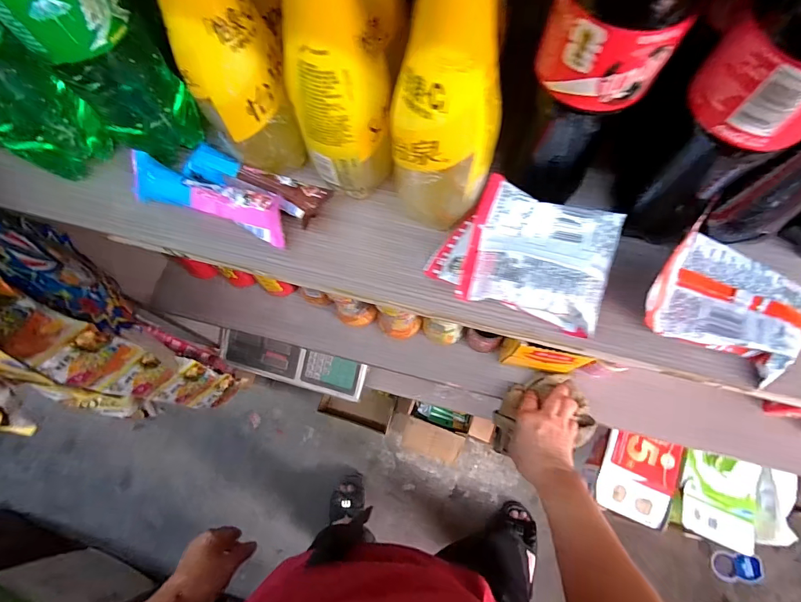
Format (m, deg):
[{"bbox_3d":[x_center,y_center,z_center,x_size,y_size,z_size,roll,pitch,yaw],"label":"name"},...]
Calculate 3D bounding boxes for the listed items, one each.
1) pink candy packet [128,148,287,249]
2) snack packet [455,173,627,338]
[{"bbox_3d":[-0.151,-0.080,0.323,0.137,0.033,0.030,20,73,8],"label":"pink candy packet"},{"bbox_3d":[0.097,-0.030,0.290,0.096,0.036,0.084,16,72,7],"label":"snack packet"}]

